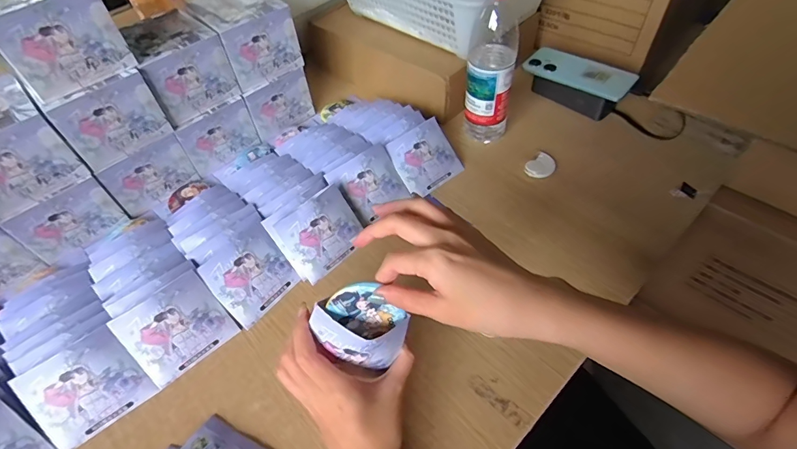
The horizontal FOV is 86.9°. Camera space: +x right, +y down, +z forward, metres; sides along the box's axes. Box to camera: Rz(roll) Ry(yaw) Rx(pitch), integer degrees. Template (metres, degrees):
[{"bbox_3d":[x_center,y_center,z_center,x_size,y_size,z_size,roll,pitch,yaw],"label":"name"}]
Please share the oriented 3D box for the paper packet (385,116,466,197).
[{"bbox_3d":[0.039,-0.093,0.593,0.092,0.087,0.007,-35,13,-16],"label":"paper packet"}]

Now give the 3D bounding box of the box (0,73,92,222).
[{"bbox_3d":[-0.457,-0.091,0.488,0.106,0.097,0.112,-38,58,-24],"label":"box"}]

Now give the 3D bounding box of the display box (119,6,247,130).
[{"bbox_3d":[-0.297,-0.221,0.579,0.104,0.095,0.112,-32,56,-20],"label":"display box"}]

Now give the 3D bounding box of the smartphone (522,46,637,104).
[{"bbox_3d":[0.282,-0.241,0.662,0.164,0.014,0.066,32,75,26],"label":"smartphone"}]

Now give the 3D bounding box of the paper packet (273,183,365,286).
[{"bbox_3d":[-0.089,0.011,0.508,0.091,0.085,0.009,-38,21,-21],"label":"paper packet"}]

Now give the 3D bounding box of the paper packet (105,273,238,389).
[{"bbox_3d":[-0.233,0.110,0.445,0.093,0.086,0.011,-37,18,-24],"label":"paper packet"}]

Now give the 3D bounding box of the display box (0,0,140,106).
[{"bbox_3d":[-0.381,-0.215,0.463,0.106,0.093,0.100,-37,58,-24],"label":"display box"}]

